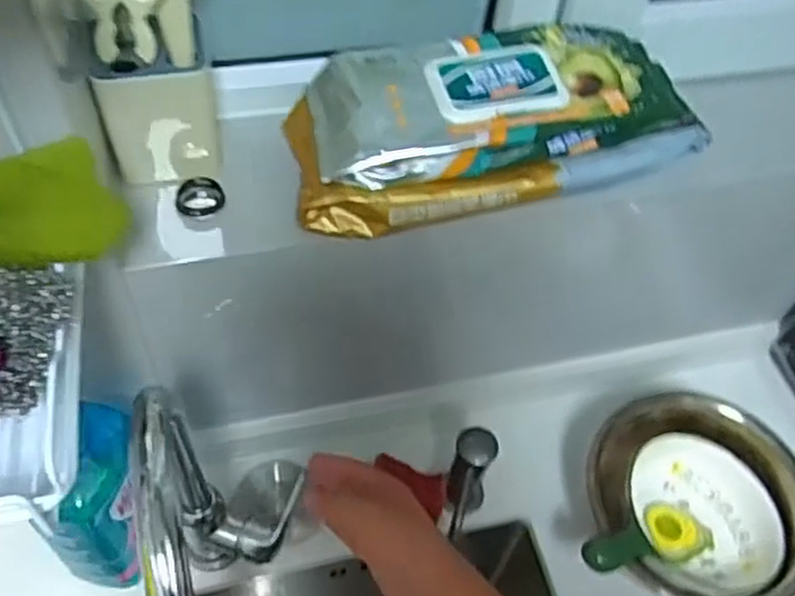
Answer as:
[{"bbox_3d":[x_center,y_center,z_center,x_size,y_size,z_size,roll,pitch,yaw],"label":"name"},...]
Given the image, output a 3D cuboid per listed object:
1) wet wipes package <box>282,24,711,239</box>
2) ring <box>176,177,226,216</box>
[{"bbox_3d":[0.077,-0.129,0.569,0.308,0.078,0.119,-10,55,-12],"label":"wet wipes package"},{"bbox_3d":[-0.147,-0.076,0.571,0.038,0.013,0.034,24,55,13],"label":"ring"}]

